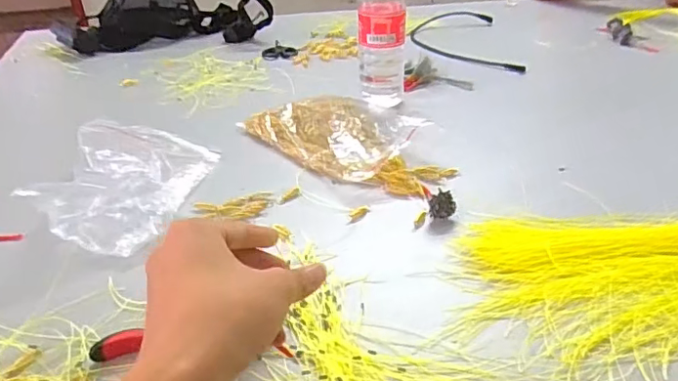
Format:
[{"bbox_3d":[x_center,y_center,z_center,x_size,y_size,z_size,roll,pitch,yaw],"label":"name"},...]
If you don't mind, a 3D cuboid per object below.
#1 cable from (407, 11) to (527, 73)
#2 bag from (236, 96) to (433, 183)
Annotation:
[{"bbox_3d":[0.218,-0.274,0.999,0.166,0.025,0.318,0,33,3],"label":"cable"},{"bbox_3d":[0.004,-0.076,0.647,0.153,0.036,0.201,-26,39,-35],"label":"bag"}]

